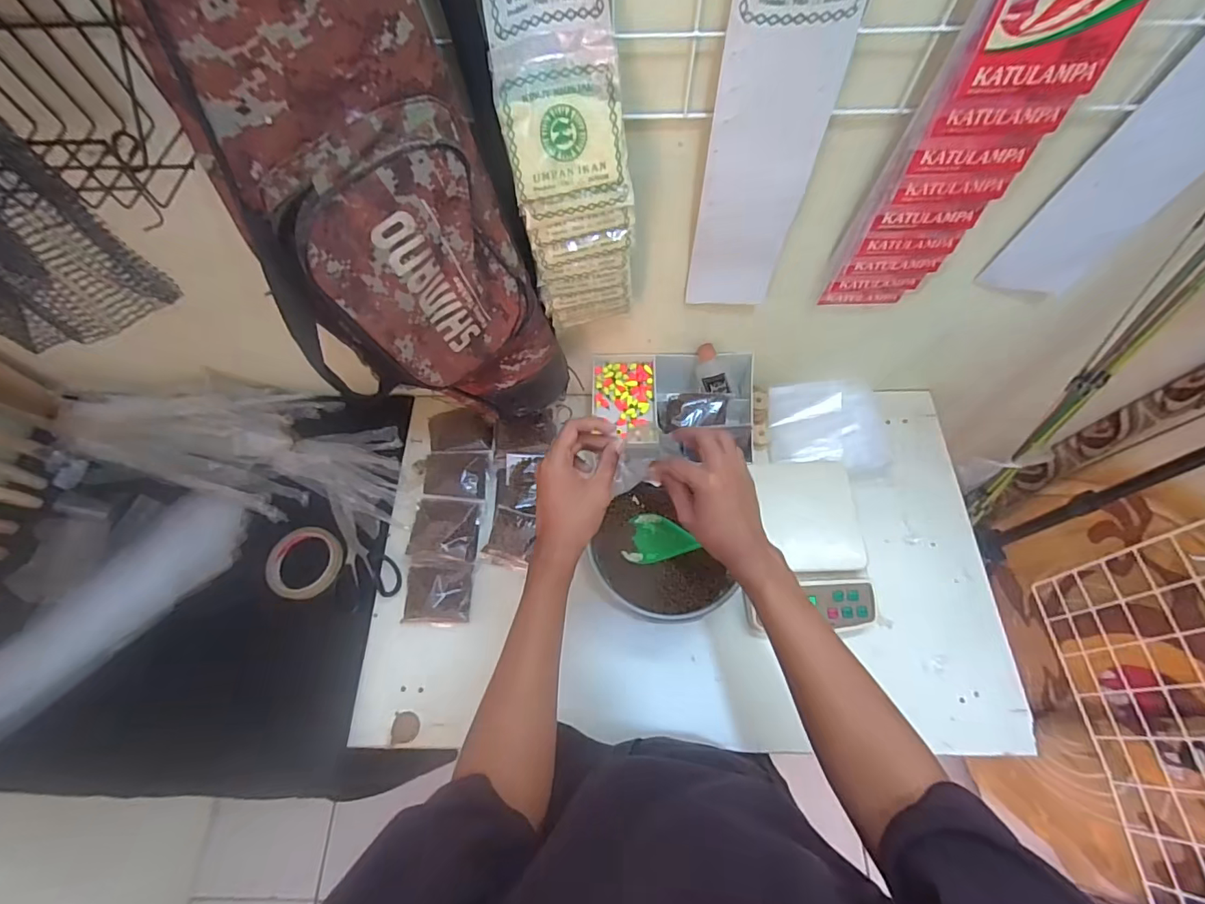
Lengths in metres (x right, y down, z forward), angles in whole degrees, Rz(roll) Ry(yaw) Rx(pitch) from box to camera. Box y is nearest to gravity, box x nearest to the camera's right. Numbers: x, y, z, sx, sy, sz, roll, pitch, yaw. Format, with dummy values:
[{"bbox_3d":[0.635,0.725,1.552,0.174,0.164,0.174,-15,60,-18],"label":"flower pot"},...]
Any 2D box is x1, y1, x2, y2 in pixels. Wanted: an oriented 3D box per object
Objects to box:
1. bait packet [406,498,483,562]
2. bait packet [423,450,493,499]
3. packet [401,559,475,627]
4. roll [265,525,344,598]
[{"bbox_3d":[-0.218,0.103,0.700,0.092,0.028,0.085,4,64,3],"label":"bait packet"},{"bbox_3d":[-0.210,0.031,0.729,0.095,0.013,0.071,-3,64,0],"label":"bait packet"},{"bbox_3d":[-0.220,0.186,0.675,0.086,0.012,0.081,-1,64,1],"label":"packet"},{"bbox_3d":[-0.409,0.149,0.692,0.099,0.021,0.096,-1,64,1],"label":"roll"}]

